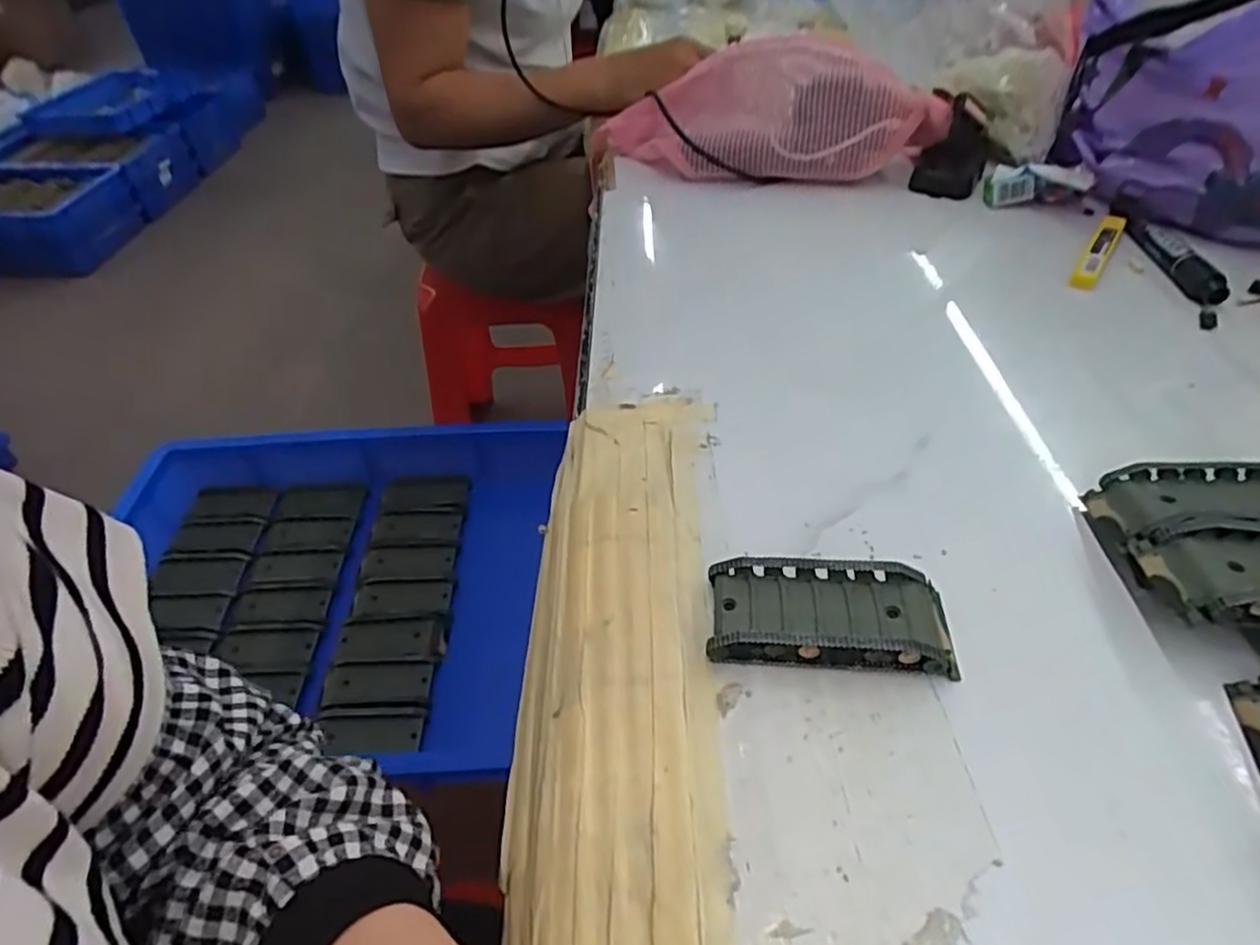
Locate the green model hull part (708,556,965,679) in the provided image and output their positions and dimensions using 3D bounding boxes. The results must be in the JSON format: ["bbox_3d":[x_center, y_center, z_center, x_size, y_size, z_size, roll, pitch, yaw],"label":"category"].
[{"bbox_3d":[0.083,0.058,0.289,0.096,0.020,0.043,3,44,5],"label":"green model hull part"}]

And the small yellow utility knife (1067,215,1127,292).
[{"bbox_3d":[0.340,-0.161,0.507,0.017,0.013,0.105,25,52,26],"label":"small yellow utility knife"}]

